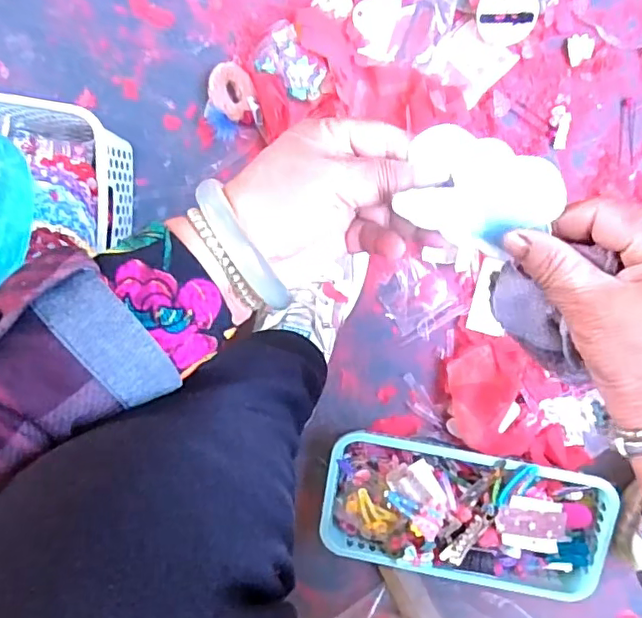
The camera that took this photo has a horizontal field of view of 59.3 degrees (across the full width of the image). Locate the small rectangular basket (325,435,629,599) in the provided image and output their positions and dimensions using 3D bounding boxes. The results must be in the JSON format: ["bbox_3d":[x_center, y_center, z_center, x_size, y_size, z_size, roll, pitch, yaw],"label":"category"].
[{"bbox_3d":[0.135,0.199,0.551,0.261,0.070,0.126,10,100,5],"label":"small rectangular basket"}]

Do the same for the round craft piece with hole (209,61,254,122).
[{"bbox_3d":[-0.085,-0.207,0.535,0.048,0.015,0.045,1,100,7],"label":"round craft piece with hole"}]

